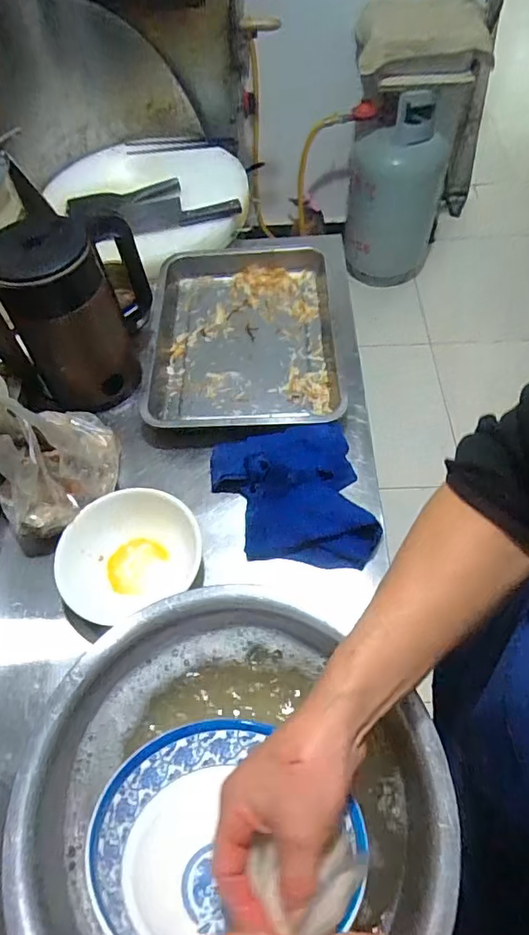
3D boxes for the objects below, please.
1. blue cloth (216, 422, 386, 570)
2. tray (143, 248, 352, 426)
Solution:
[{"bbox_3d":[0.033,0.034,0.656,0.181,0.058,0.181,-9,58,-2],"label":"blue cloth"},{"bbox_3d":[-0.026,-0.211,0.844,0.317,0.052,0.399,-4,58,1],"label":"tray"}]

